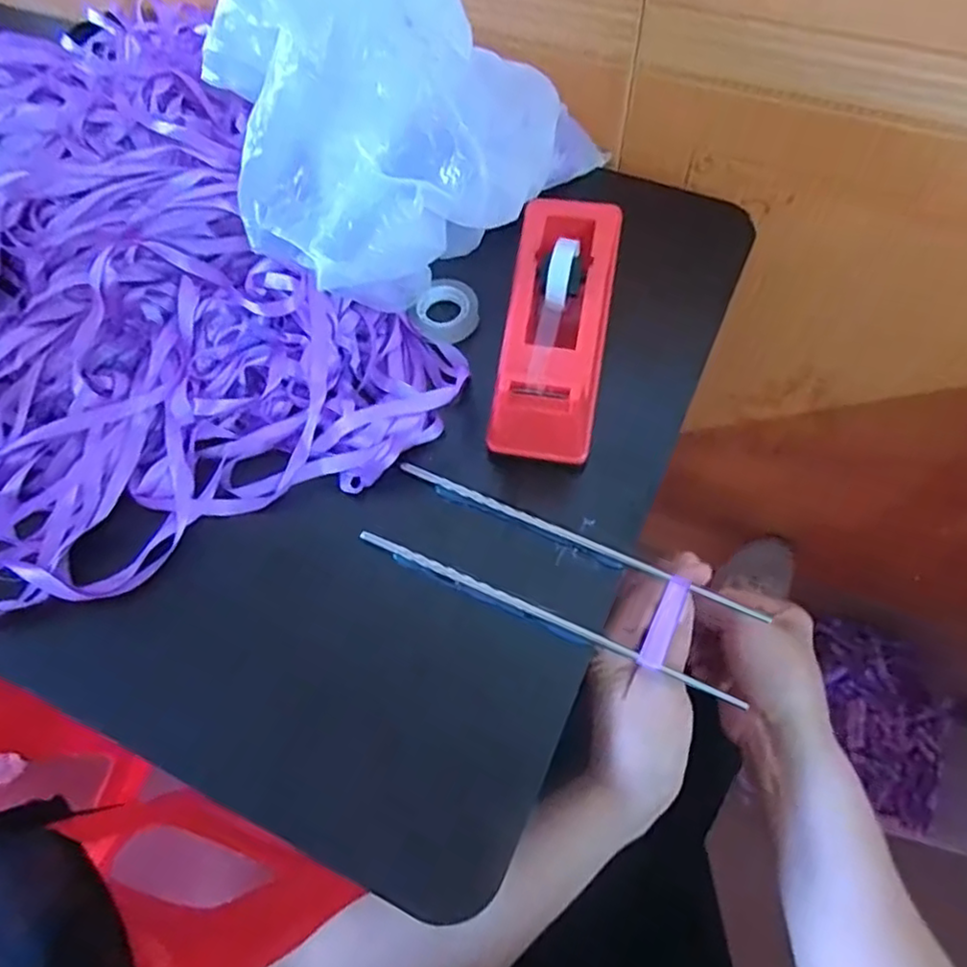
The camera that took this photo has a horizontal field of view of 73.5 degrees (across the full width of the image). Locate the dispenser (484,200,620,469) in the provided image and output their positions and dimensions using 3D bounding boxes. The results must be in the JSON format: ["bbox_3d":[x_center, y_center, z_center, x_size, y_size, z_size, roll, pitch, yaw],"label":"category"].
[{"bbox_3d":[0.045,-0.092,0.395,0.062,0.072,0.157,9,65,8],"label":"dispenser"}]

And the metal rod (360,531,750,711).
[{"bbox_3d":[0.027,0.070,0.356,0.213,0.004,0.007,22,68,13],"label":"metal rod"}]

